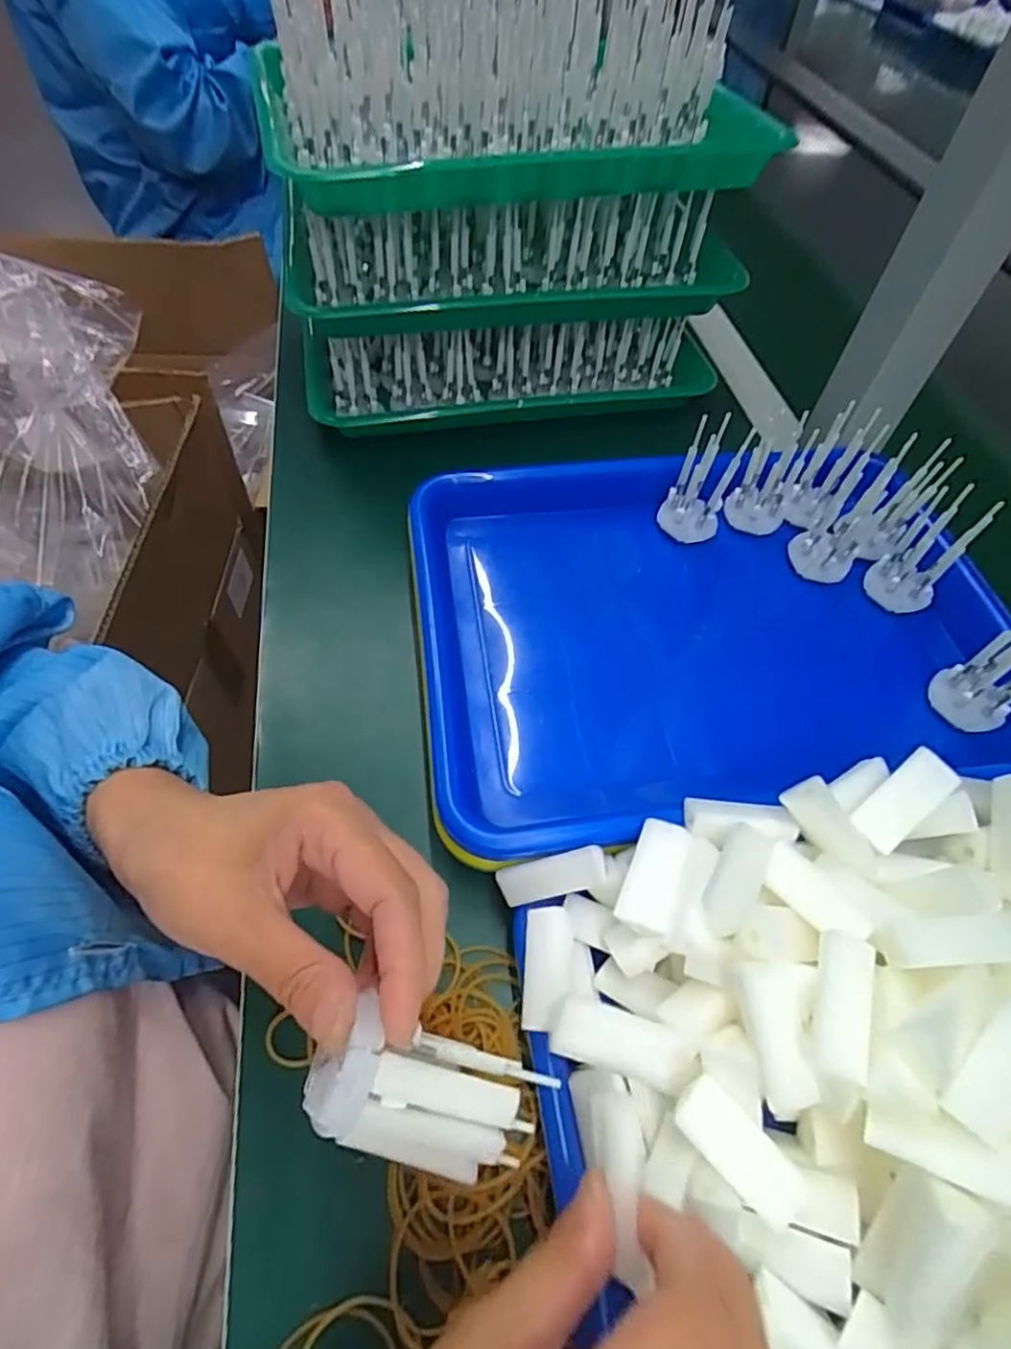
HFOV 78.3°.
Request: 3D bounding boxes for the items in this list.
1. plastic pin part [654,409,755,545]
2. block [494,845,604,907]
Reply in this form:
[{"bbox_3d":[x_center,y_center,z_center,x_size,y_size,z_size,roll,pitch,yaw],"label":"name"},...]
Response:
[{"bbox_3d":[0.123,-0.119,0.396,0.037,0.078,0.033,19,57,9],"label":"plastic pin part"},{"bbox_3d":[0.020,0.088,0.270,0.047,0.011,0.015,-19,56,13],"label":"block"}]

